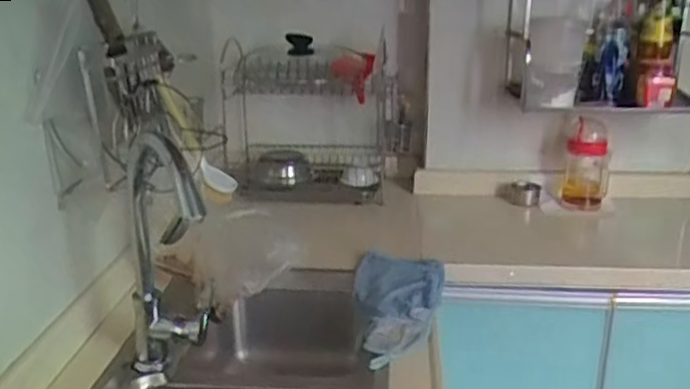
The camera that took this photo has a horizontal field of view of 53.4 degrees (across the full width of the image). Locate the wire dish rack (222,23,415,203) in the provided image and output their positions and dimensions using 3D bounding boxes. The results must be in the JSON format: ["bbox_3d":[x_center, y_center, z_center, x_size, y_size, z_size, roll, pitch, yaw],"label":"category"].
[{"bbox_3d":[-0.088,-0.181,1.732,0.458,0.367,0.280,5,19,14],"label":"wire dish rack"}]

